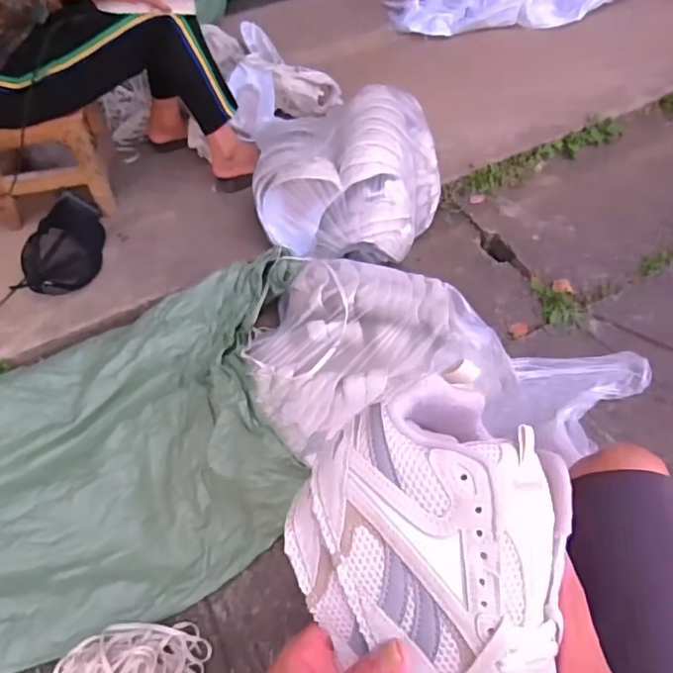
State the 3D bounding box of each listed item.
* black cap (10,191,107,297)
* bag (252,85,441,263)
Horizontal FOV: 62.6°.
[{"bbox_3d":[-0.616,-0.204,1.260,0.123,0.101,0.275,-2,51,2],"label":"black cap"},{"bbox_3d":[0.027,-0.380,1.289,0.426,0.229,0.374,-5,51,-1],"label":"bag"}]

